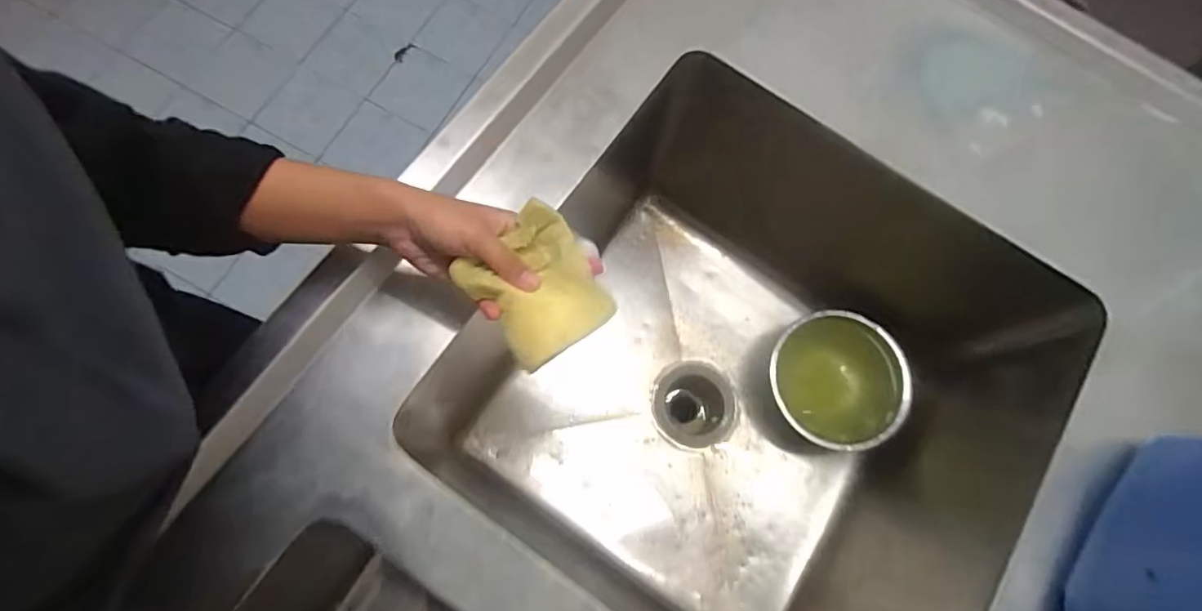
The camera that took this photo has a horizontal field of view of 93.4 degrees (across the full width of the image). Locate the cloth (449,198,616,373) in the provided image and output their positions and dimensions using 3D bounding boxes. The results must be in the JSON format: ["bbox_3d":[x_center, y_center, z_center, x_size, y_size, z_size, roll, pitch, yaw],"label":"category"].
[{"bbox_3d":[-0.040,-0.013,0.360,0.075,0.025,0.085,-36,78,-11],"label":"cloth"}]

